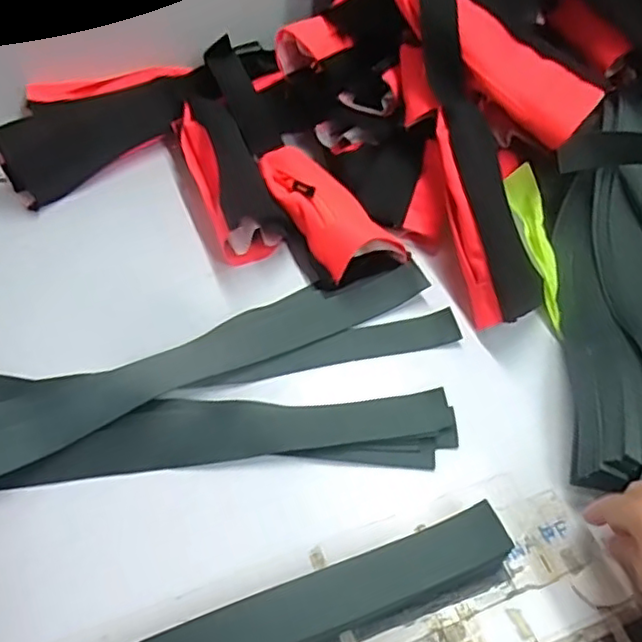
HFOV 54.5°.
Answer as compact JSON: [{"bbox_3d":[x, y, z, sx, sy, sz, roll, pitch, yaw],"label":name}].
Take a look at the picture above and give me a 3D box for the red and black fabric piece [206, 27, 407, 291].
[{"bbox_3d":[-0.053,-0.191,0.720,0.081,0.086,0.395,-26,55,-19],"label":"red and black fabric piece"}]

